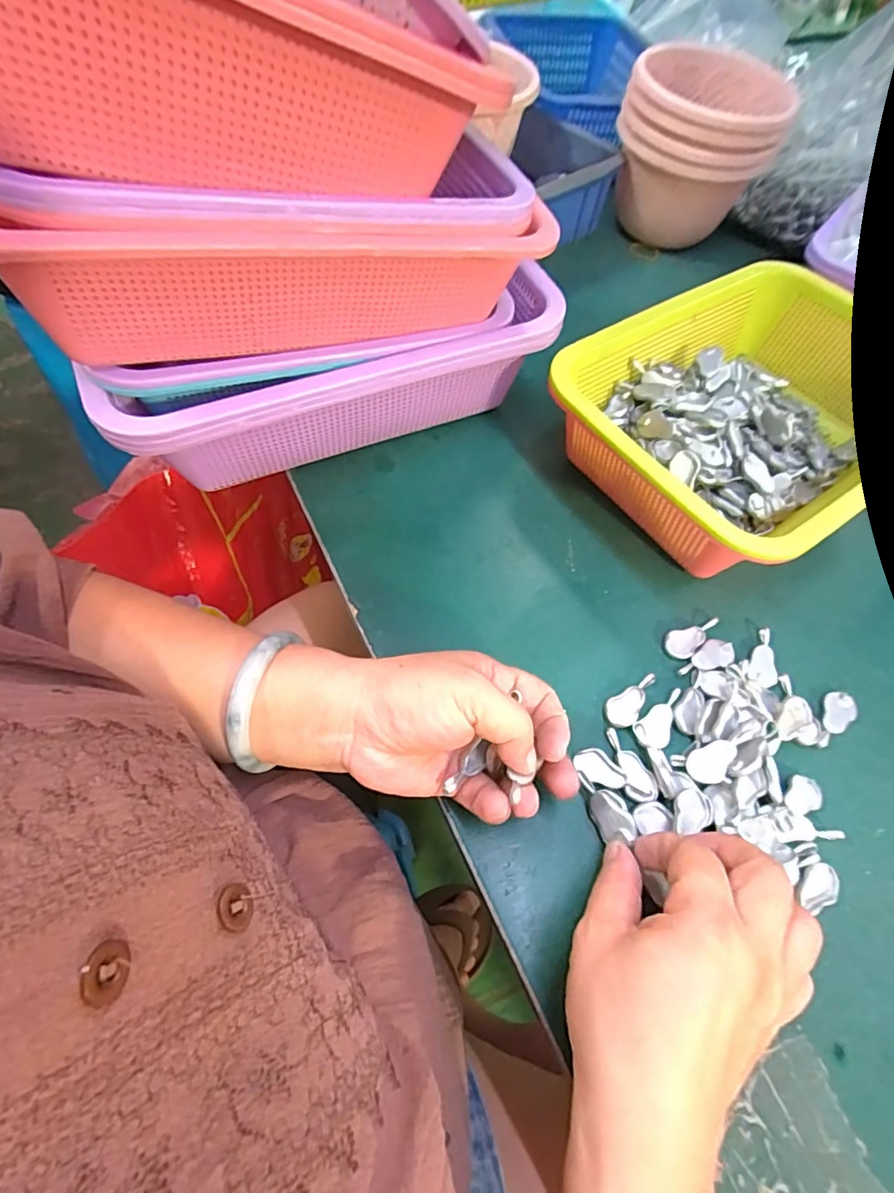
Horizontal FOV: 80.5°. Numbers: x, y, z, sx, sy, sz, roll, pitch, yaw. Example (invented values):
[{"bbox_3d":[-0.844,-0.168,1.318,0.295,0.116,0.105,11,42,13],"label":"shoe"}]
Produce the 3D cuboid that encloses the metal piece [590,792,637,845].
[{"bbox_3d":[0.085,0.113,0.272,0.016,0.013,0.024,-16,63,-11],"label":"metal piece"}]

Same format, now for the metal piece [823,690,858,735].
[{"bbox_3d":[0.234,0.069,0.315,0.017,0.004,0.030,37,66,16],"label":"metal piece"}]

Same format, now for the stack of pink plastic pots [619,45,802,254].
[{"bbox_3d":[0.250,-0.454,0.544,0.149,0.121,0.139,17,62,6],"label":"stack of pink plastic pots"}]

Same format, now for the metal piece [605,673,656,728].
[{"bbox_3d":[0.111,0.063,0.311,0.040,0.005,0.018,-26,65,-16],"label":"metal piece"}]

